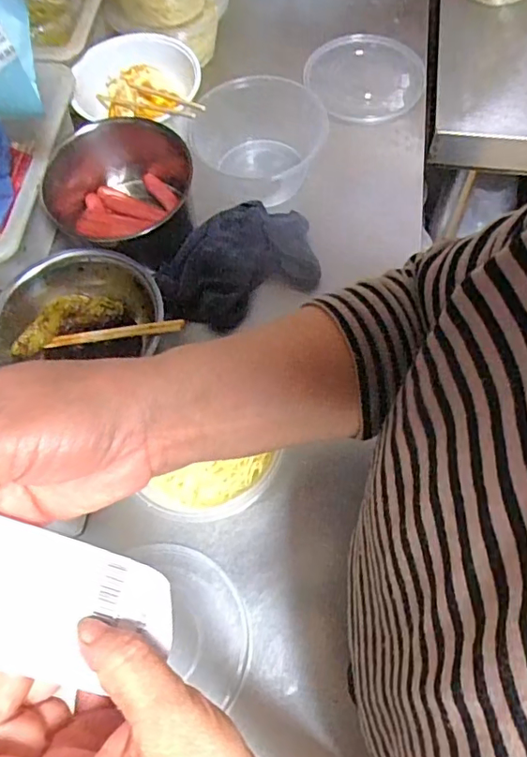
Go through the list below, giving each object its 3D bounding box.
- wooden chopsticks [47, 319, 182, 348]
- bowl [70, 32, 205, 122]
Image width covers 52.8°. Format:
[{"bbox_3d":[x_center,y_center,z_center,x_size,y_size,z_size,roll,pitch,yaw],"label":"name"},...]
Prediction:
[{"bbox_3d":[-0.158,-0.047,0.559,0.178,0.013,0.014,-5,65,26],"label":"wooden chopsticks"},{"bbox_3d":[-0.159,-0.363,0.677,0.161,0.057,0.155,-3,67,1],"label":"bowl"}]

